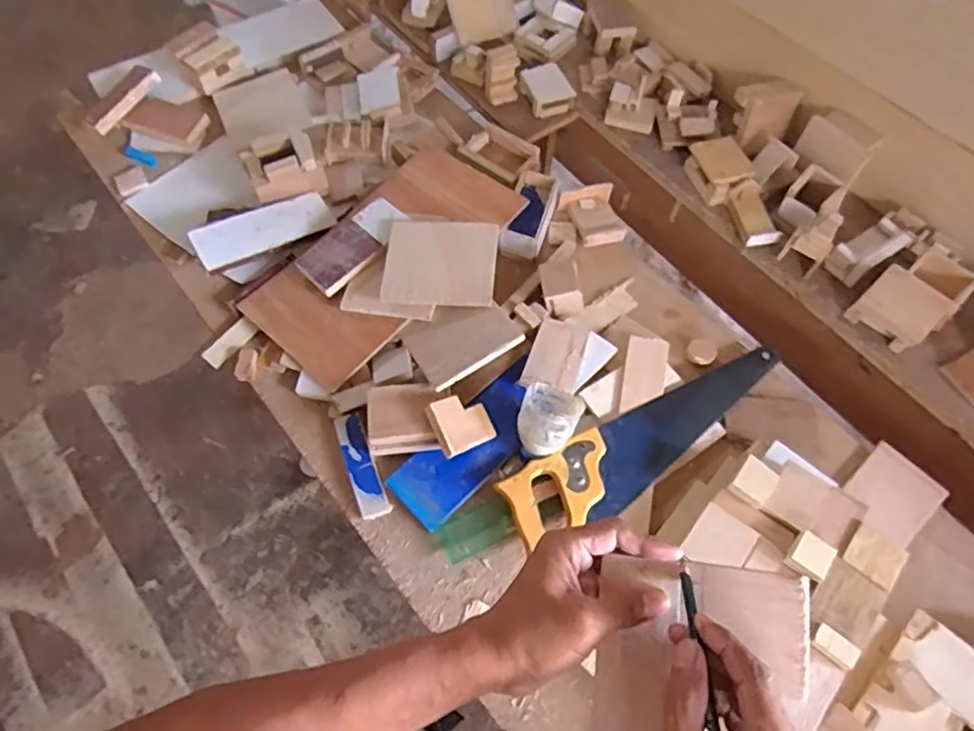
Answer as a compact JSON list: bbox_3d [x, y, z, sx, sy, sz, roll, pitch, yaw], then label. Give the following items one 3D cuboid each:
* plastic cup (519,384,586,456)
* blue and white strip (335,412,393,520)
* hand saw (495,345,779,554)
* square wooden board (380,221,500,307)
[{"bbox_3d":[0.072,0.062,0.694,0.064,0.074,0.076,20,63,10],"label":"plastic cup"},{"bbox_3d":[-0.148,0.112,0.702,0.035,0.013,0.129,-21,63,-11],"label":"blue and white strip"},{"bbox_3d":[0.199,0.084,0.713,0.392,0.029,0.091,-28,65,-14],"label":"hand saw"},{"bbox_3d":[-0.059,-0.132,0.771,0.140,0.013,0.114,3,74,7],"label":"square wooden board"}]

